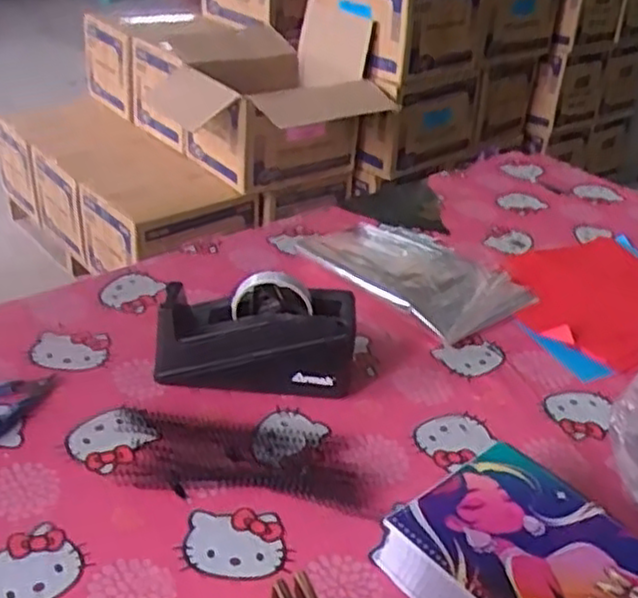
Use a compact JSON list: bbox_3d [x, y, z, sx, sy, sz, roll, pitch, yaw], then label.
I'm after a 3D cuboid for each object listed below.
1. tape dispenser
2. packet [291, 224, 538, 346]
[{"bbox_3d":[-0.063,0.034,0.774,0.196,0.107,0.078,5,31,0],"label":"tape dispenser"},{"bbox_3d":[0.130,-0.041,0.993,0.195,0.018,0.273,-19,39,-34],"label":"packet"}]

